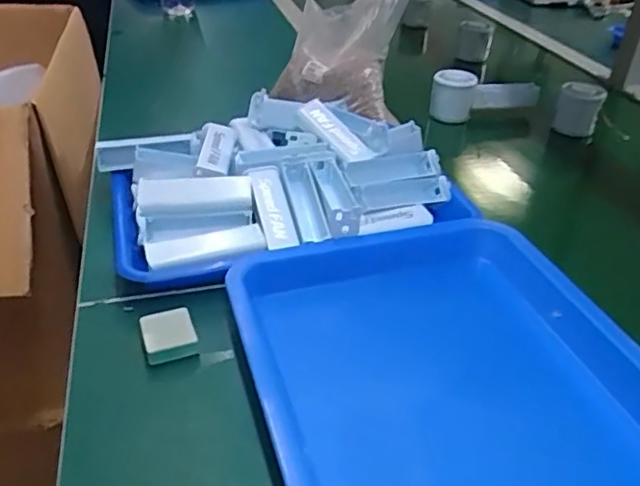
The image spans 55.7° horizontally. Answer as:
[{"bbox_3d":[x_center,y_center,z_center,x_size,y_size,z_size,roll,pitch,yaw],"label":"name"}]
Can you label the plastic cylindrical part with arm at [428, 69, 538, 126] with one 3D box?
[{"bbox_3d":[0.231,-0.199,0.840,0.153,0.072,0.052,0,35,-5],"label":"plastic cylindrical part with arm"}]

